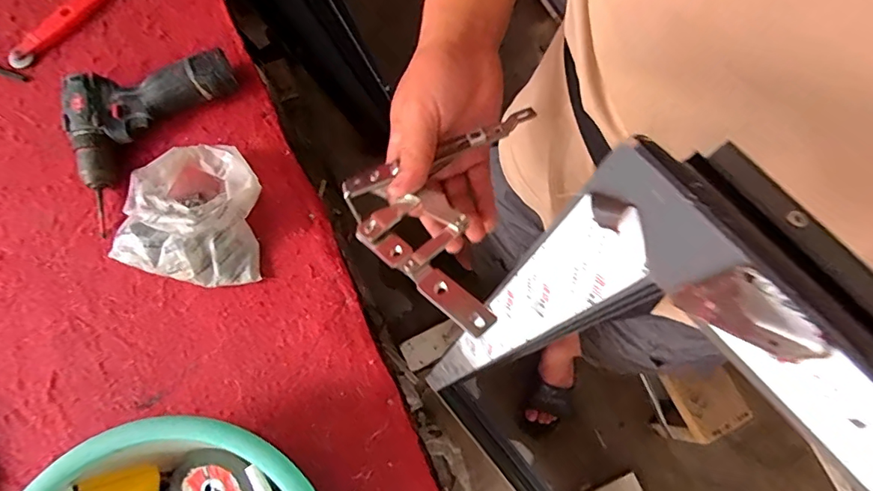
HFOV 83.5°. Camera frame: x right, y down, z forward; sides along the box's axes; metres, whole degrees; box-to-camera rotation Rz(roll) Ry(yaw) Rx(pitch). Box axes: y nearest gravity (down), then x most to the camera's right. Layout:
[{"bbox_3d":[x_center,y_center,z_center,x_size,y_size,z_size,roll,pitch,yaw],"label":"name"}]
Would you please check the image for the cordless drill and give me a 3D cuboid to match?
[{"bbox_3d":[-0.382,-0.166,0.617,0.145,0.057,0.257,38,79,10],"label":"cordless drill"}]

